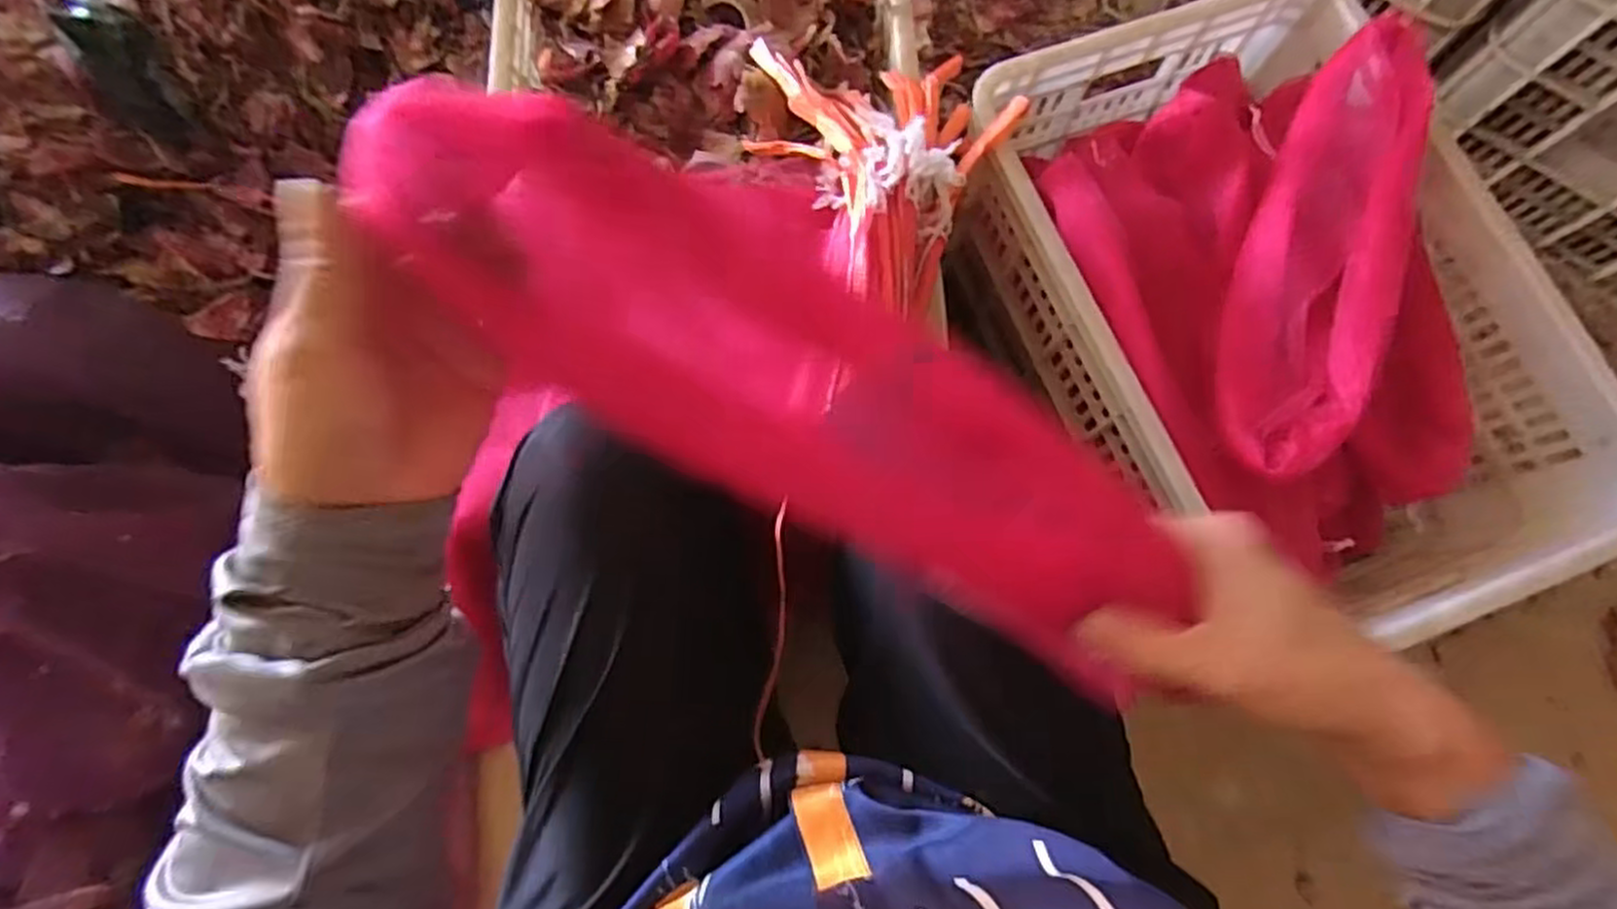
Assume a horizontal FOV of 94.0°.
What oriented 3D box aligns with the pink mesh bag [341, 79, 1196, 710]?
[{"bbox_3d":[0.002,-0.027,0.302,0.326,0.081,0.095,31,76,-18],"label":"pink mesh bag"}]

